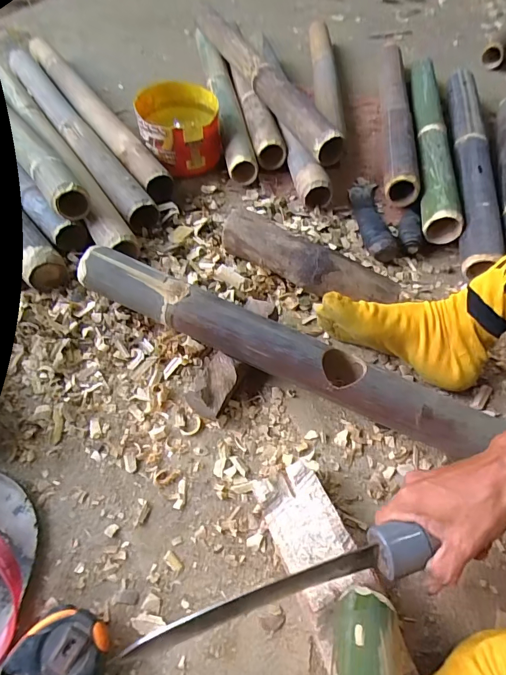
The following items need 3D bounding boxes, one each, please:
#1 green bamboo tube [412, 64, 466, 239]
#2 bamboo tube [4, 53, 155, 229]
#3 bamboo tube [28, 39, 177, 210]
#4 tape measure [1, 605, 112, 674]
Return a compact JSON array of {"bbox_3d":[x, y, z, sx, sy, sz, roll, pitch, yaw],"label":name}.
[{"bbox_3d":[0.357,-0.410,0.816,0.064,0.070,0.585,10,56,3],"label":"green bamboo tube"},{"bbox_3d":[-0.362,-0.425,0.785,0.062,0.046,0.680,-29,62,-21],"label":"bamboo tube"},{"bbox_3d":[-0.334,-0.469,0.822,0.056,0.047,0.666,-29,62,-21],"label":"bamboo tube"},{"bbox_3d":[-0.157,0.264,0.340,0.071,0.035,0.054,19,57,9],"label":"tape measure"}]

